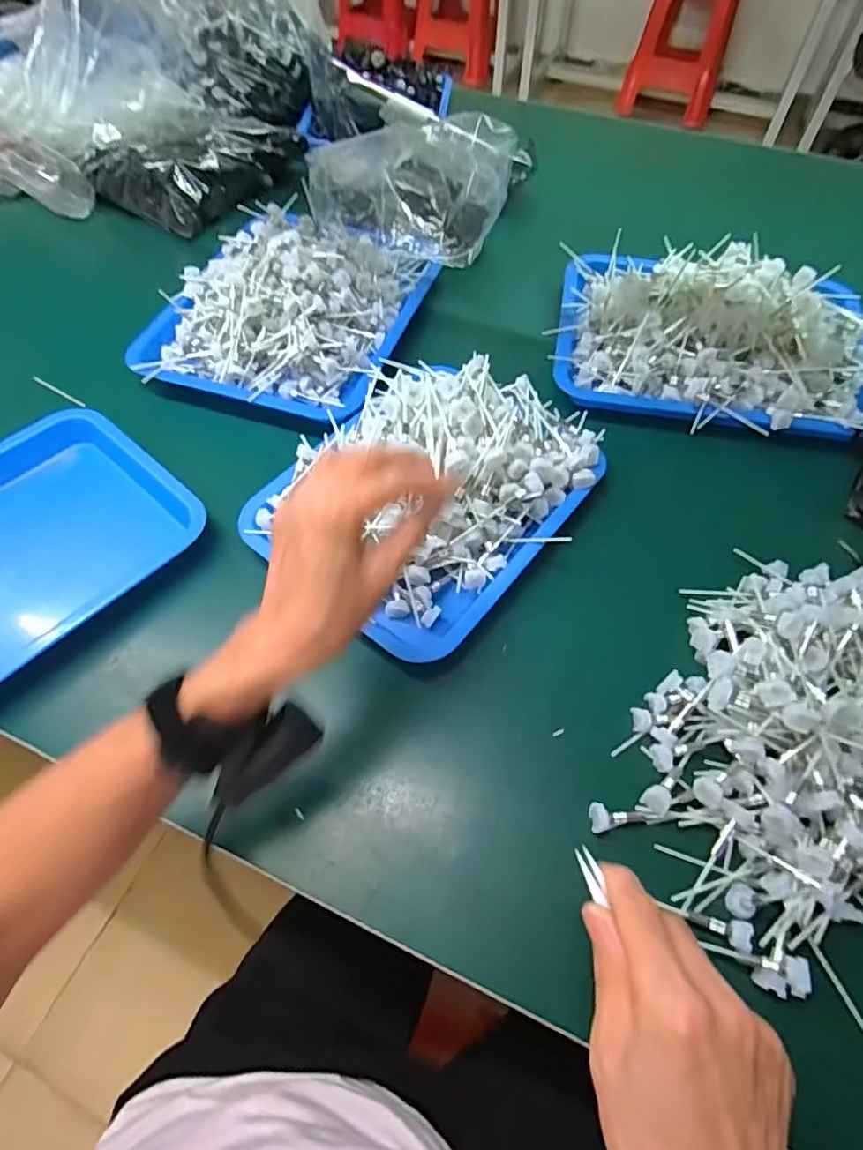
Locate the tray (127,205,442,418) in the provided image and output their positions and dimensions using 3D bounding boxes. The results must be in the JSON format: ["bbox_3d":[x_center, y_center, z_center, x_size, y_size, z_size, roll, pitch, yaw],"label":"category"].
[{"bbox_3d":[-0.157,-0.306,0.624,0.264,0.078,0.285,13,60,8],"label":"tray"}]

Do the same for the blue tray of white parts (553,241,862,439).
[{"bbox_3d":[0.298,-0.254,0.593,0.336,0.068,0.238,18,61,10],"label":"blue tray of white parts"}]

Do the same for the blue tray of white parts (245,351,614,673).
[{"bbox_3d":[0.003,-0.087,0.477,0.211,0.076,0.280,33,64,18],"label":"blue tray of white parts"}]

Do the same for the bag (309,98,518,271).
[{"bbox_3d":[-0.018,-0.466,0.677,0.211,0.113,0.138,8,59,5],"label":"bag"}]

